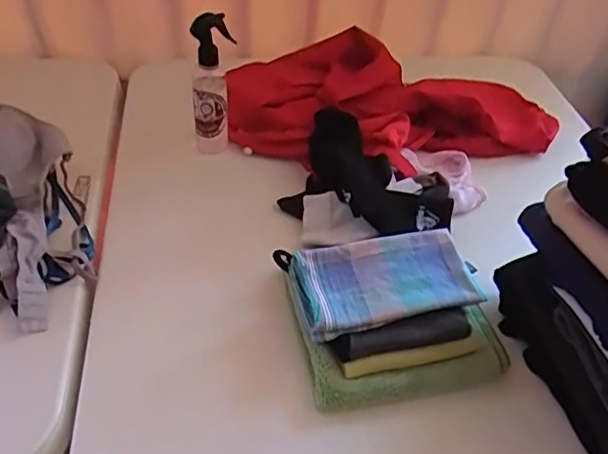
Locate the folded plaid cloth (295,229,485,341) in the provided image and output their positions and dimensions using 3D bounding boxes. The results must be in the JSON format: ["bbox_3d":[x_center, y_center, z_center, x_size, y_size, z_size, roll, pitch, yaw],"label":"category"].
[{"bbox_3d":[0.086,0.054,0.610,0.187,0.017,0.098,-9,56,-14],"label":"folded plaid cloth"}]

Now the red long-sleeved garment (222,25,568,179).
[{"bbox_3d":[0.117,-0.170,0.875,0.460,0.102,0.274,20,46,17],"label":"red long-sleeved garment"}]

